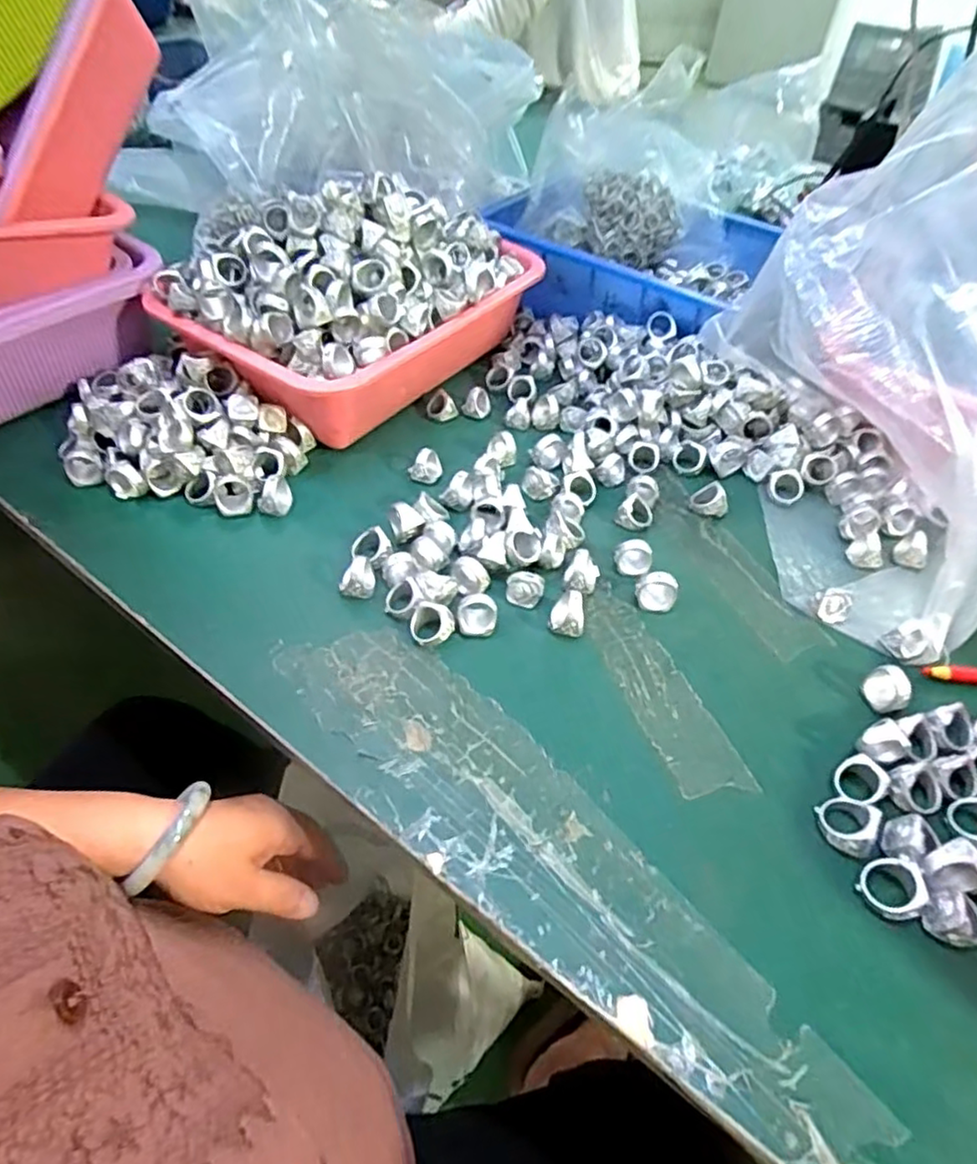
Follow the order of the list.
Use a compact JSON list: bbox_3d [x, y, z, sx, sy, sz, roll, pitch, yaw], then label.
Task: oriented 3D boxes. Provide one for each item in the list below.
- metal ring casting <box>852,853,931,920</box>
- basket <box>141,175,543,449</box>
[{"bbox_3d":[0.200,0.150,0.326,0.030,0.015,0.029,-41,40,9],"label":"metal ring casting"},{"bbox_3d":[-0.108,-0.253,0.563,0.203,0.133,0.286,32,54,21],"label":"basket"}]

